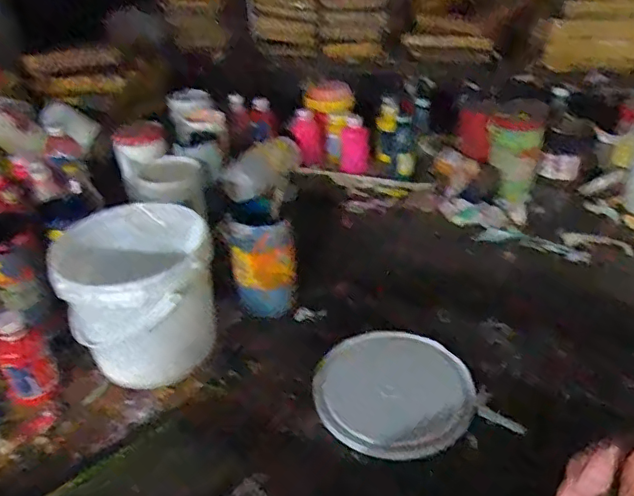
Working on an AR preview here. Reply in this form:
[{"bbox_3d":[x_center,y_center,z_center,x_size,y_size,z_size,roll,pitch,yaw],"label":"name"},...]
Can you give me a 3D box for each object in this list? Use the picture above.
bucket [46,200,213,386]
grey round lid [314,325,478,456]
[{"bbox_3d":[-0.238,0.061,0.780,0.184,0.171,0.197,-3,35,2],"label":"bucket"},{"bbox_3d":[0.099,0.182,0.727,0.194,0.009,0.189,0,44,0],"label":"grey round lid"}]

